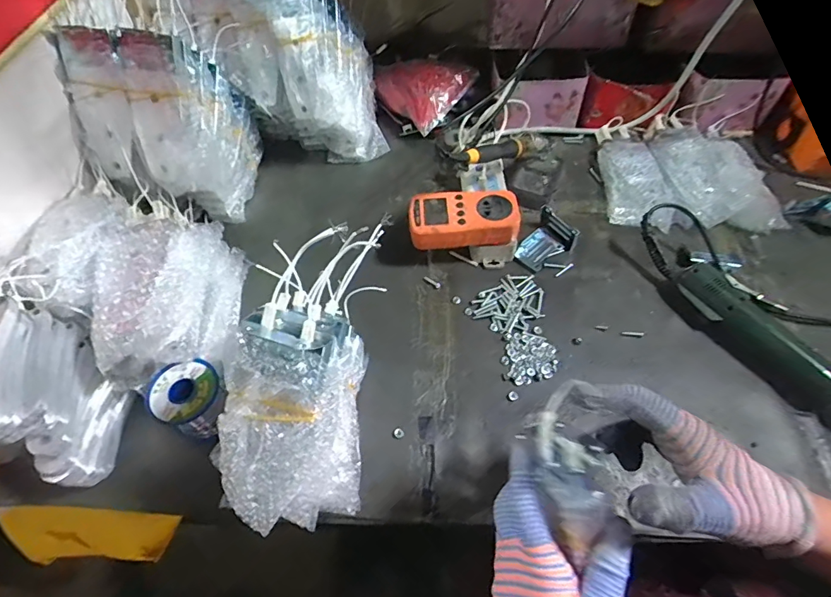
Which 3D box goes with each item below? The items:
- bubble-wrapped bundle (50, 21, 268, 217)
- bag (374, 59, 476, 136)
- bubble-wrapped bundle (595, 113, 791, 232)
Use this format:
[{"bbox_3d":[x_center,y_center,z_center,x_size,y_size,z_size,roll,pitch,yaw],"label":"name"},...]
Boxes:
[{"bbox_3d":[-0.308,-0.214,0.559,0.141,0.212,0.185,3,56,4],"label":"bubble-wrapped bundle"},{"bbox_3d":[0.019,-0.339,0.714,0.123,0.046,0.137,-35,62,-20],"label":"bag"},{"bbox_3d":[0.378,-0.182,0.632,0.224,0.037,0.211,2,56,3],"label":"bubble-wrapped bundle"}]

